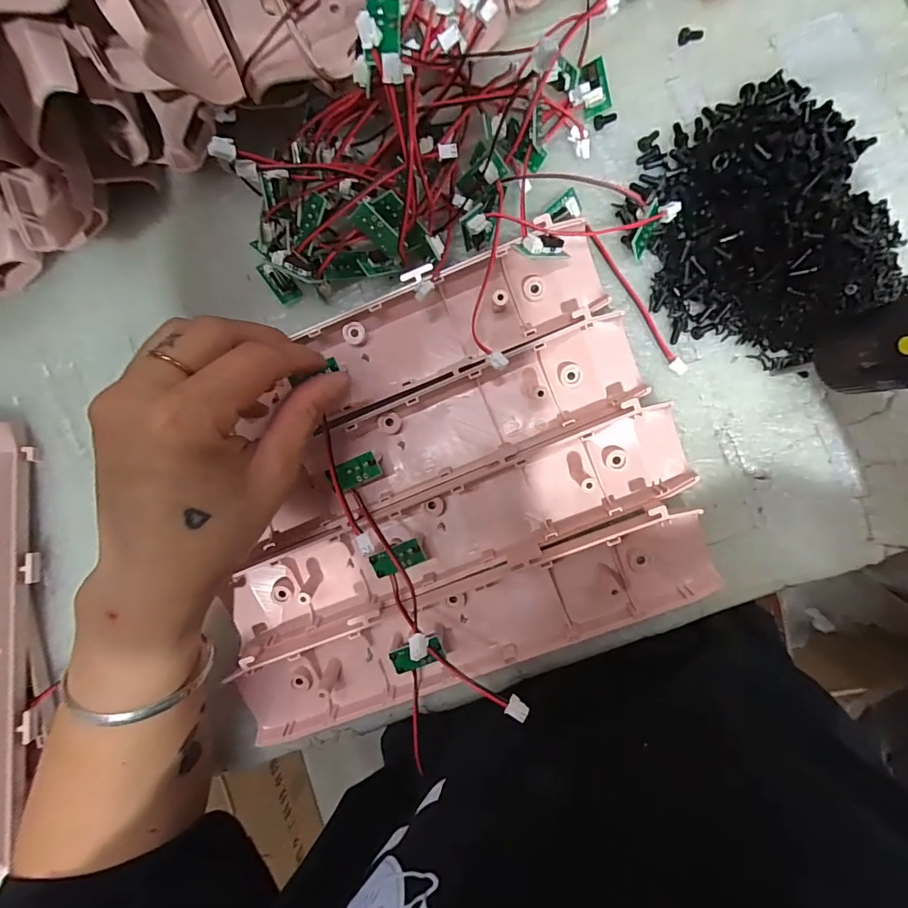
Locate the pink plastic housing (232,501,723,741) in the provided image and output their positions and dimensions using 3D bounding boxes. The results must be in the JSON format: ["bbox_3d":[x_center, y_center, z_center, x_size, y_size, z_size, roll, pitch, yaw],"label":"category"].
[{"bbox_3d":[0.008,0.099,0.256,0.272,0.025,0.050,-21,86,6],"label":"pink plastic housing"}]

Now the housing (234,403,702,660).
[{"bbox_3d":[-0.003,0.045,0.257,0.269,0.027,0.052,-22,86,6],"label":"housing"}]

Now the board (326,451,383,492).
[{"bbox_3d":[-0.056,0.011,0.257,0.028,0.004,0.017,-24,124,-9],"label":"board"}]

